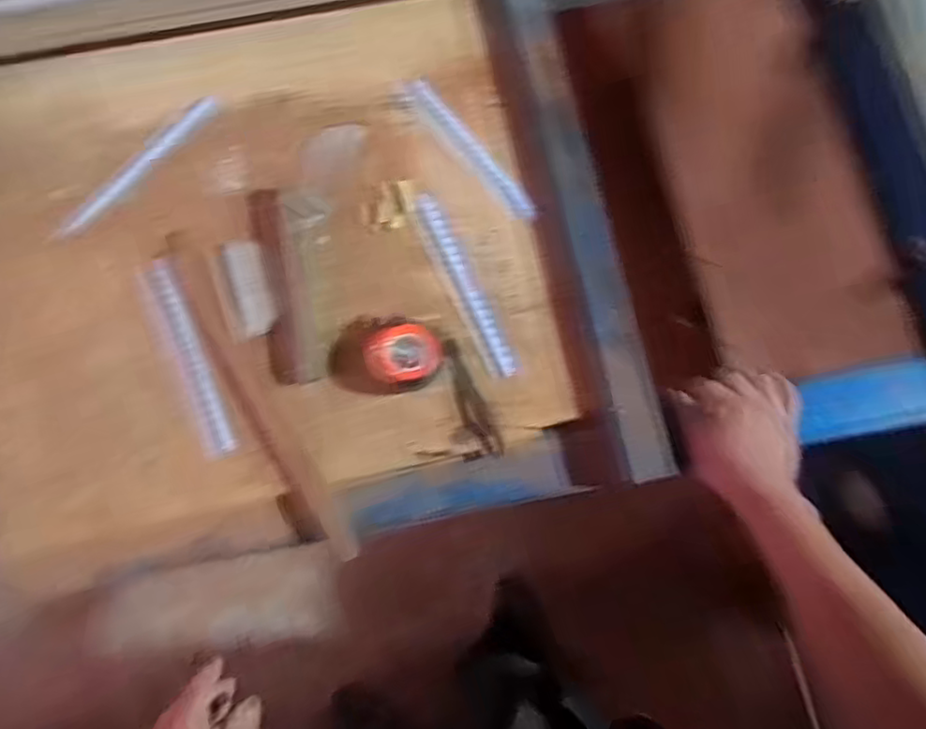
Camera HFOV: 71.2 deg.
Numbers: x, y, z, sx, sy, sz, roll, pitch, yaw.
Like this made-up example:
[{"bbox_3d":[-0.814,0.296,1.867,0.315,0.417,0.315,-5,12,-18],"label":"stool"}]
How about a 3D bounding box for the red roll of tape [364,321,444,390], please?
[{"bbox_3d":[-0.050,-0.008,0.574,0.064,0.046,0.055,-15,78,-2],"label":"red roll of tape"}]

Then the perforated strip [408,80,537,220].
[{"bbox_3d":[0.006,-0.213,0.643,0.022,0.007,0.185,-37,80,-7],"label":"perforated strip"}]

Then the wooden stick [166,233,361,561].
[{"bbox_3d":[-0.190,0.026,0.588,0.027,0.013,0.336,-31,79,-6],"label":"wooden stick"}]

